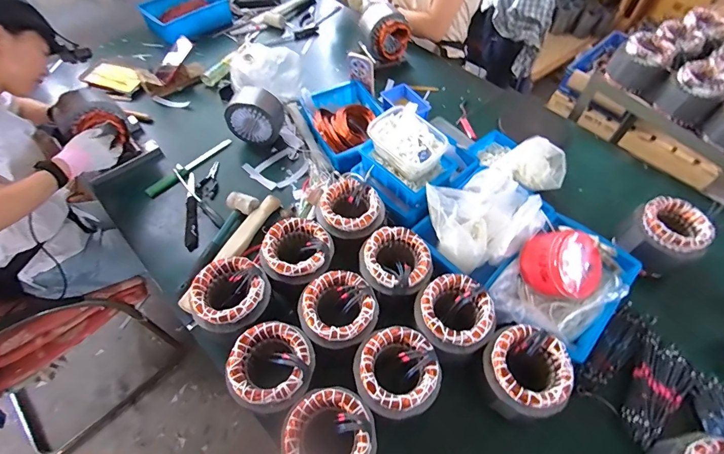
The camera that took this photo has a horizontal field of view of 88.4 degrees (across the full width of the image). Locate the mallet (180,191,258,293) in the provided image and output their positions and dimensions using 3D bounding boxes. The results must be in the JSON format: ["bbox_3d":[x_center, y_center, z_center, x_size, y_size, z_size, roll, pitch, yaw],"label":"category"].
[{"bbox_3d":[-0.346,0.025,0.892,0.082,0.051,0.260,23,58,15],"label":"mallet"}]

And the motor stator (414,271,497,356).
[{"bbox_3d":[0.175,0.165,0.708,0.142,0.059,0.130,39,63,23],"label":"motor stator"}]

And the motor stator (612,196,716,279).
[{"bbox_3d":[0.669,0.024,0.834,0.146,0.119,0.140,0,55,0],"label":"motor stator"}]

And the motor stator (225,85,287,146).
[{"bbox_3d":[-0.305,-0.323,1.077,0.138,0.136,0.111,5,55,3],"label":"motor stator"}]

